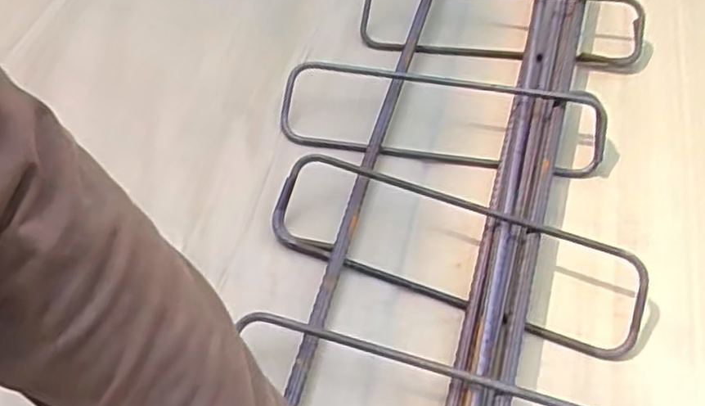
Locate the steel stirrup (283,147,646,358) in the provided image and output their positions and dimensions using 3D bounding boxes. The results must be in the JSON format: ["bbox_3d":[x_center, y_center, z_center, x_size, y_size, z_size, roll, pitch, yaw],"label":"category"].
[{"bbox_3d":[0.079,0.037,0.514,0.297,0.018,0.085,19,84,13],"label":"steel stirrup"}]

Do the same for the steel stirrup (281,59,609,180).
[{"bbox_3d":[0.083,-0.079,0.612,0.306,0.022,0.086,8,83,6],"label":"steel stirrup"}]

